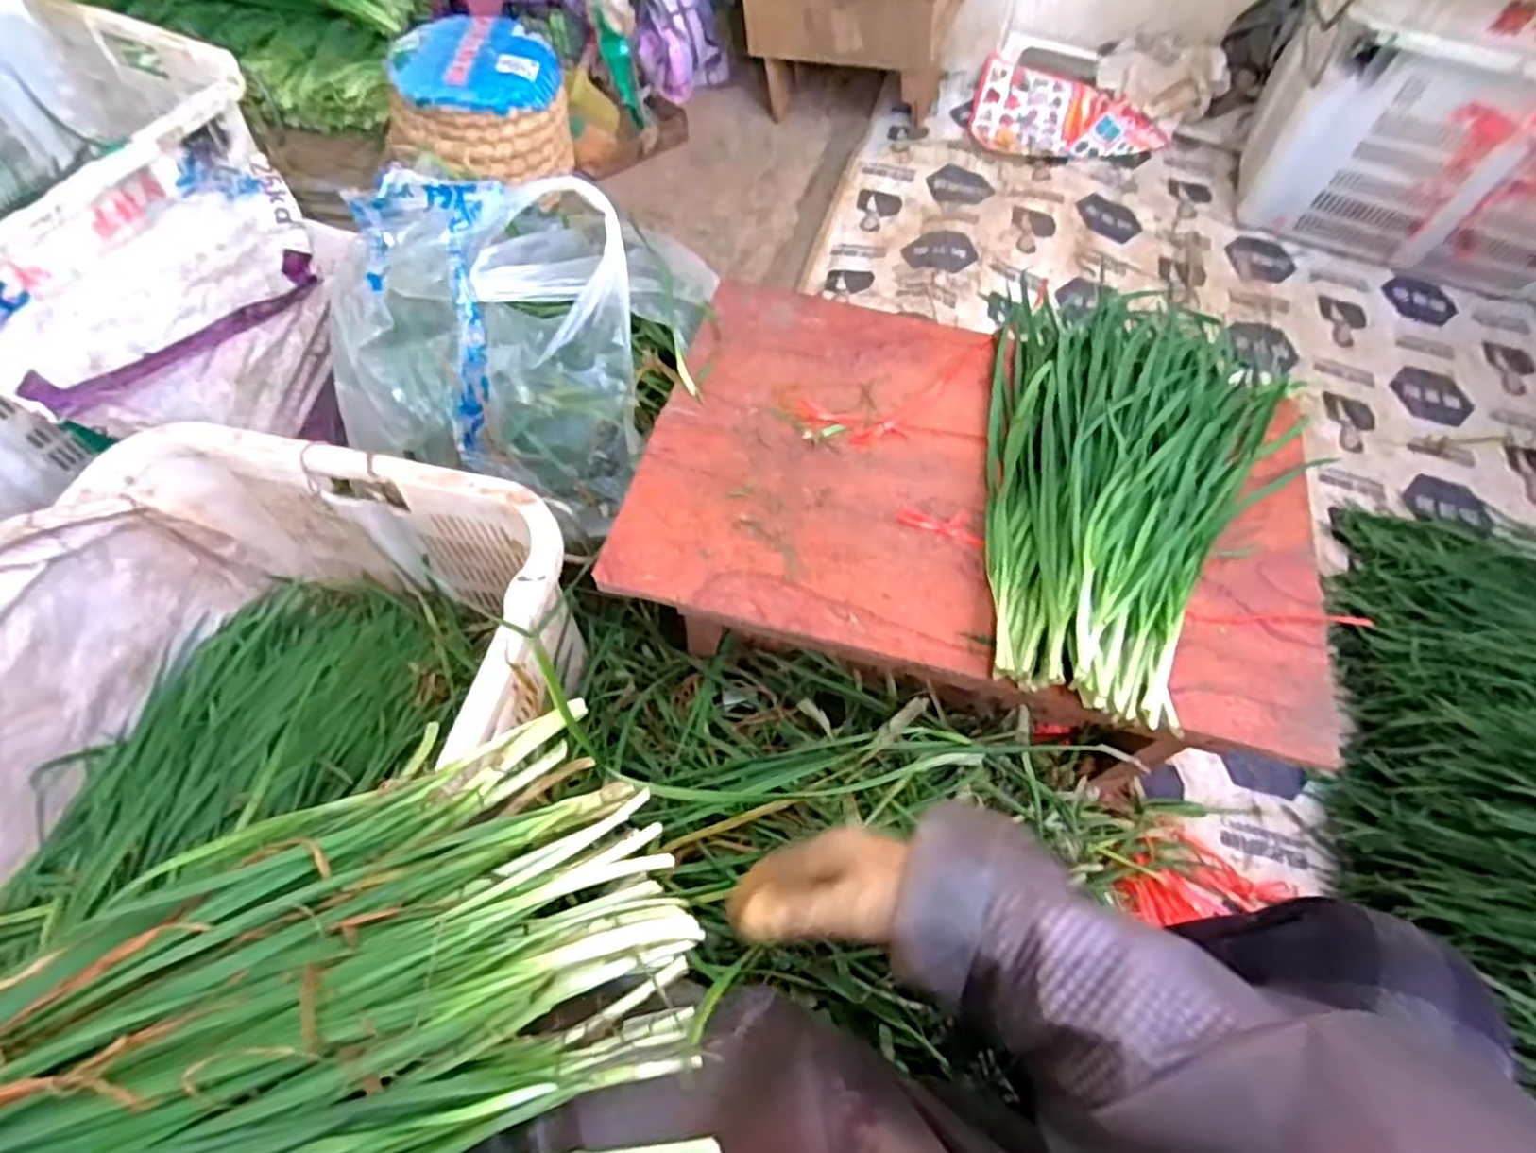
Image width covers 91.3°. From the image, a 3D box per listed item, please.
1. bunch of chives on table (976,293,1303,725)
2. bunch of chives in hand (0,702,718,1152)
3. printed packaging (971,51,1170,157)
[{"bbox_3d":[0.330,-0.089,0.655,0.256,0.064,0.435,11,62,4],"label":"bunch of chives on table"},{"bbox_3d":[-0.269,0.220,0.287,0.499,0.099,0.249,-9,61,-28],"label":"bunch of chives in hand"},{"bbox_3d":[0.542,-0.833,1.370,0.349,0.034,0.218,22,63,10],"label":"printed packaging"}]

